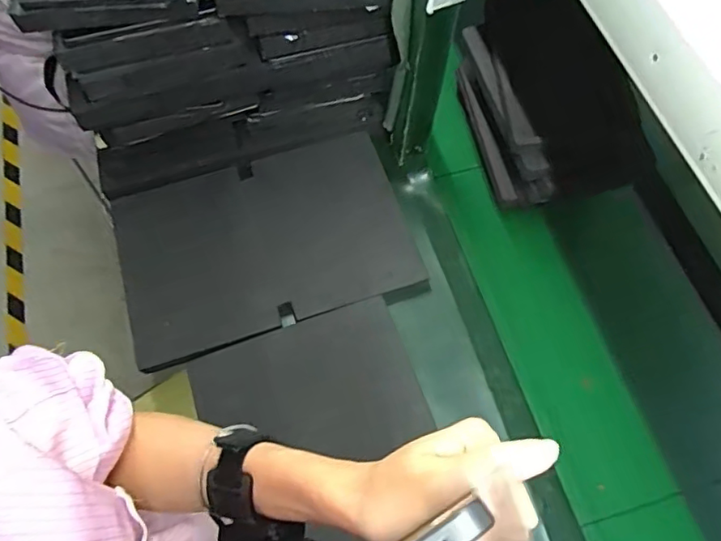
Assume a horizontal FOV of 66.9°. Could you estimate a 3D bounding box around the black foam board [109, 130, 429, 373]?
[{"bbox_3d":[-0.131,-0.040,0.750,0.376,0.029,0.256,-17,68,-7],"label":"black foam board"}]

